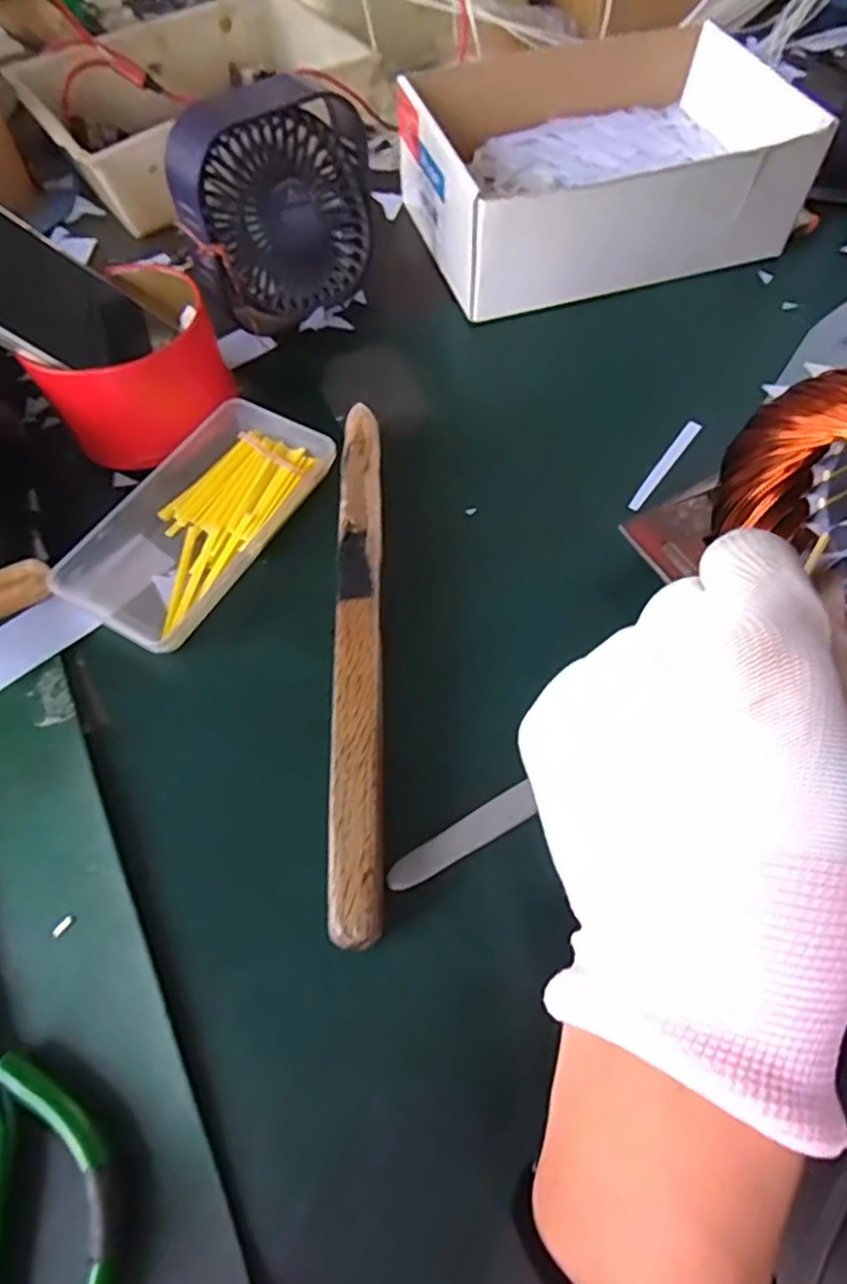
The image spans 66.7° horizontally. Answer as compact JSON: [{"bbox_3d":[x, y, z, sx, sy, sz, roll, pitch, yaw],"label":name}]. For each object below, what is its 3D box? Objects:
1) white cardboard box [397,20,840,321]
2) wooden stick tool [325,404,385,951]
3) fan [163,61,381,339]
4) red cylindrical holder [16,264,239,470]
[{"bbox_3d":[0.117,-0.335,0.448,0.237,0.070,0.189,-16,62,-9],"label":"white cardboard box"},{"bbox_3d":[-0.031,-0.008,0.302,0.023,0.007,0.269,-2,62,0],"label":"wooden stick tool"},{"bbox_3d":[-0.087,-0.265,0.398,0.121,0.110,0.061,-28,65,-15],"label":"fan"},{"bbox_3d":[-0.167,-0.166,0.371,0.097,0.054,0.102,0,63,1],"label":"red cylindrical holder"}]

